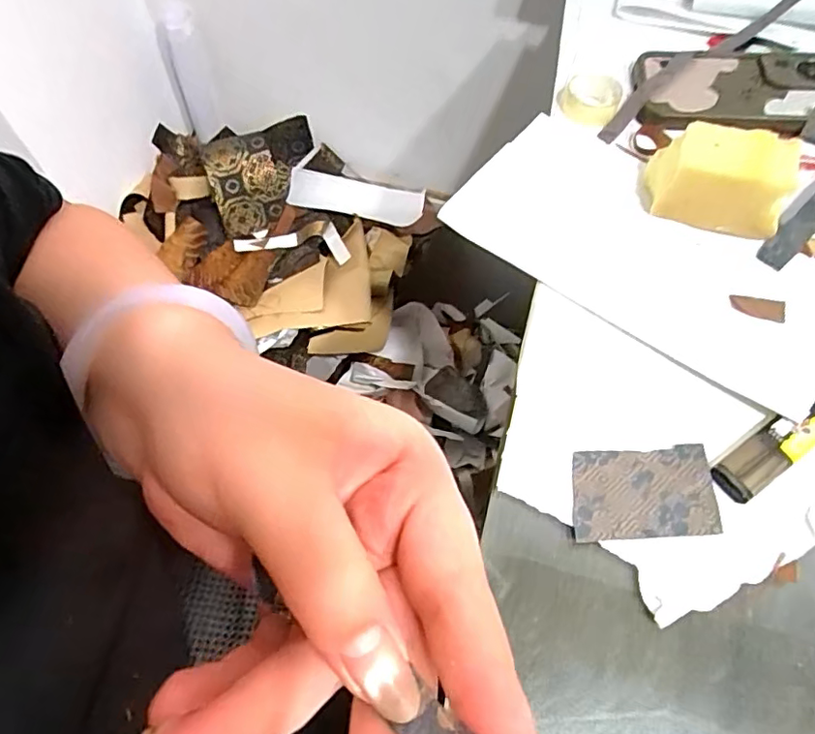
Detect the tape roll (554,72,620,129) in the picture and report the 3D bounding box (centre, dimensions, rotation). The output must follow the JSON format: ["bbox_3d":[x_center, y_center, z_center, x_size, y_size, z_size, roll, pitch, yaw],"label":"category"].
[{"bbox_3d":[0.134,-0.199,0.420,0.045,0.019,0.045,-1,62,2],"label":"tape roll"}]

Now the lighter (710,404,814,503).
[{"bbox_3d":[0.196,0.040,0.298,0.081,0.009,0.022,-32,65,-14],"label":"lighter"}]

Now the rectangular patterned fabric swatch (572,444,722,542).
[{"bbox_3d":[0.121,0.065,0.292,0.072,0.004,0.045,-3,62,0],"label":"rectangular patterned fabric swatch"}]

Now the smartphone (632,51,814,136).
[{"bbox_3d":[0.254,-0.208,0.421,0.163,0.016,0.077,6,62,5],"label":"smartphone"}]

